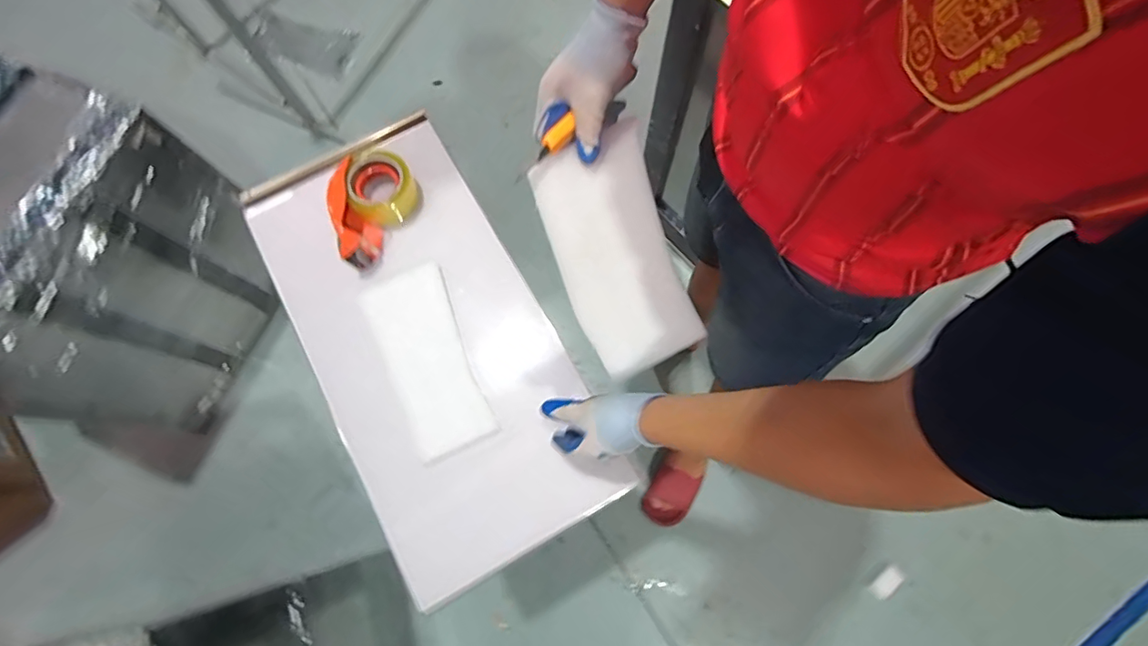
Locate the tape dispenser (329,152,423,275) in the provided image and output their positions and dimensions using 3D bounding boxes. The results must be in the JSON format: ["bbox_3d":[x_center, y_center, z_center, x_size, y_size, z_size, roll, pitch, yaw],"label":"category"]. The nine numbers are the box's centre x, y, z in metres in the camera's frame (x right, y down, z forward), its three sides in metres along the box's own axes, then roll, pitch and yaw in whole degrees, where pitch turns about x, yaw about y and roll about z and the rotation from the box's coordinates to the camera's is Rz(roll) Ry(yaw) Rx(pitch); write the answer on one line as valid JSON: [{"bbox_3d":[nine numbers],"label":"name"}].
[{"bbox_3d":[-0.335,-0.187,0.824,0.116,0.071,0.185,29,76,9],"label":"tape dispenser"}]

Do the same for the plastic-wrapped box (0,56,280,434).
[{"bbox_3d":[-0.993,-0.105,1.108,0.332,0.602,0.585,14,74,5],"label":"plastic-wrapped box"}]

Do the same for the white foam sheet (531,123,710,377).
[{"bbox_3d":[0.052,-0.077,0.607,0.137,0.028,0.274,-21,103,-4],"label":"white foam sheet"}]

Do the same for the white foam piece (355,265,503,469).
[{"bbox_3d":[-0.224,0.056,0.792,0.118,0.024,0.280,-22,80,-12],"label":"white foam piece"}]

